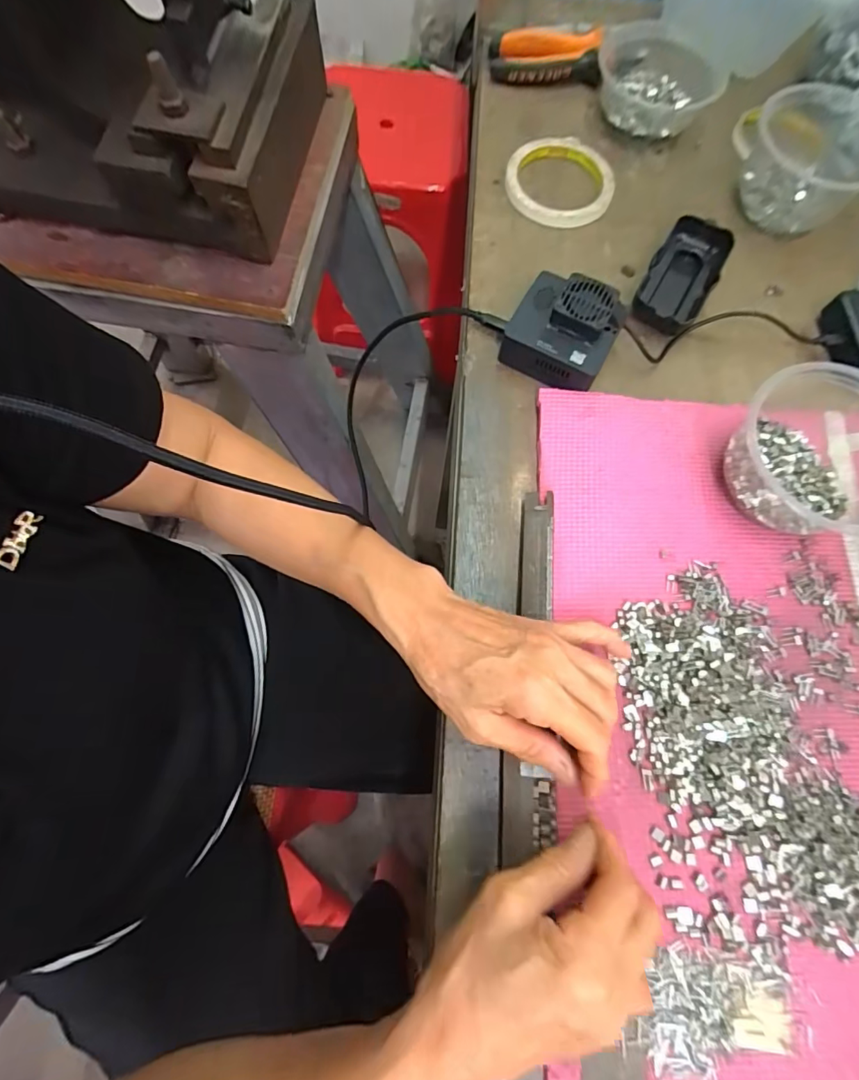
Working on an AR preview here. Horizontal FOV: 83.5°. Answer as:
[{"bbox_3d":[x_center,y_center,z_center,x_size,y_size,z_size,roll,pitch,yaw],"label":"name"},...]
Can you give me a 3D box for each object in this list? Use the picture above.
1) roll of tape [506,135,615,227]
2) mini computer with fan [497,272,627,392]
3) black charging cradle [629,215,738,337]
[{"bbox_3d":[0.119,-0.328,0.438,0.097,0.017,0.096,1,74,-2],"label":"roll of tape"},{"bbox_3d":[0.103,-0.163,0.373,0.079,0.042,0.072,29,75,7],"label":"mini computer with fan"},{"bbox_3d":[0.209,-0.218,0.401,0.051,0.024,0.113,32,75,7],"label":"black charging cradle"}]

